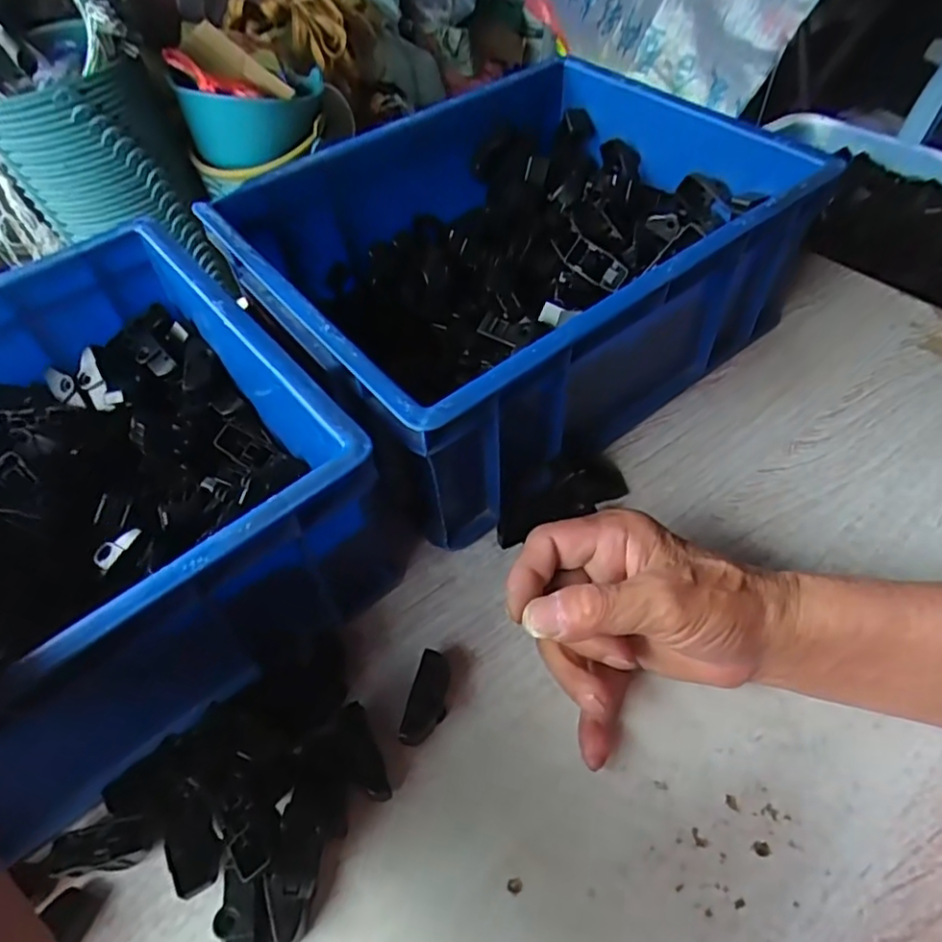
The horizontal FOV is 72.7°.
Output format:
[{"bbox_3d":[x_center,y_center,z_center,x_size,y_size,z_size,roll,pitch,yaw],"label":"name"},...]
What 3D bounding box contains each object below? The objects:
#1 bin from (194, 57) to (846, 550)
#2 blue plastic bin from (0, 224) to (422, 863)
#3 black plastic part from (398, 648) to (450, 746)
[{"bbox_3d":[0.028,-0.140,0.459,0.333,0.139,0.255,-34,57,-21],"label":"bin"},{"bbox_3d":[-0.243,0.042,0.337,0.342,0.130,0.255,-34,57,-22],"label":"blue plastic bin"},{"bbox_3d":[-0.022,0.119,0.333,0.018,0.016,0.046,11,53,12],"label":"black plastic part"}]

